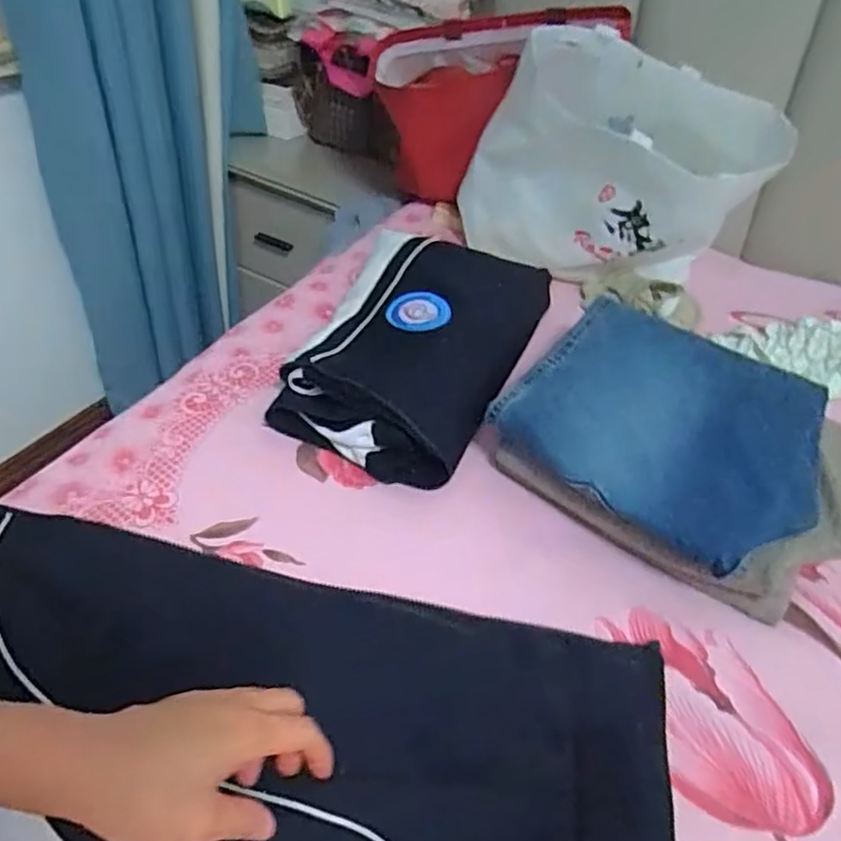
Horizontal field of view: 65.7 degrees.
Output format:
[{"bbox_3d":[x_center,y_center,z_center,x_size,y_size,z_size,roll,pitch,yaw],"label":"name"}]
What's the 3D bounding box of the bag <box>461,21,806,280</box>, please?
[{"bbox_3d":[0.227,-0.306,0.793,0.308,0.243,0.157,18,45,11],"label":"bag"}]

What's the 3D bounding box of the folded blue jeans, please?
[{"bbox_3d":[0.224,-0.002,0.590,0.250,0.052,0.206,30,50,23],"label":"folded blue jeans"}]

